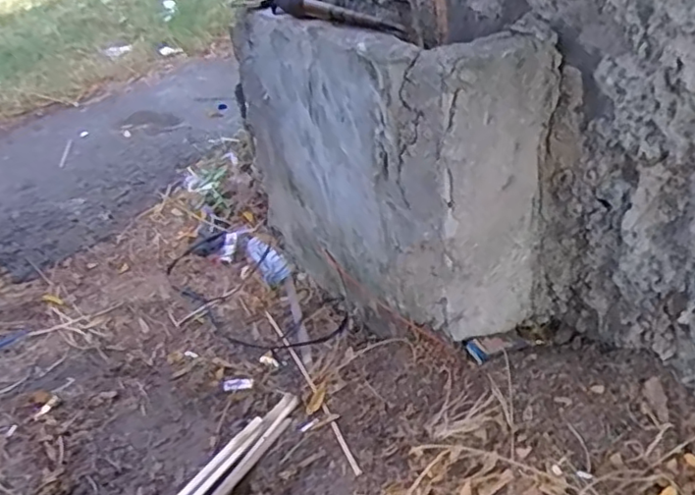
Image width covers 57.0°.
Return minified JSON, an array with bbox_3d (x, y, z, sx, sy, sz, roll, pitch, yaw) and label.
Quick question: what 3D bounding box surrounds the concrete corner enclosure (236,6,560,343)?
[{"bbox_3d":[0.049,-0.193,1.314,0.279,0.545,0.702,-21,35,-22],"label":"concrete corner enclosure"}]

